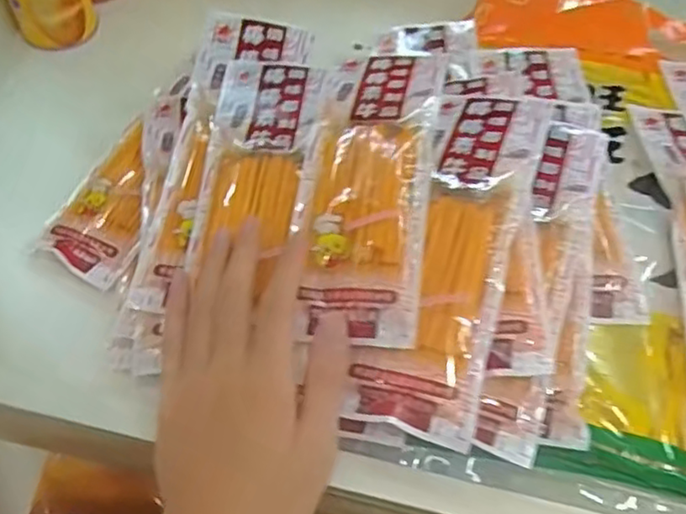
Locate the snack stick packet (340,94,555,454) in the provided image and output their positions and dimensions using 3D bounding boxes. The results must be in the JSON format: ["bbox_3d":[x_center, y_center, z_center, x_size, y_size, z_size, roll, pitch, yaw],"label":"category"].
[{"bbox_3d":[0.066,-0.010,0.380,0.065,0.021,0.227,13,66,15],"label":"snack stick packet"}]

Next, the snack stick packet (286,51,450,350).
[{"bbox_3d":[0.017,-0.054,0.406,0.073,0.025,0.223,8,56,4],"label":"snack stick packet"}]

